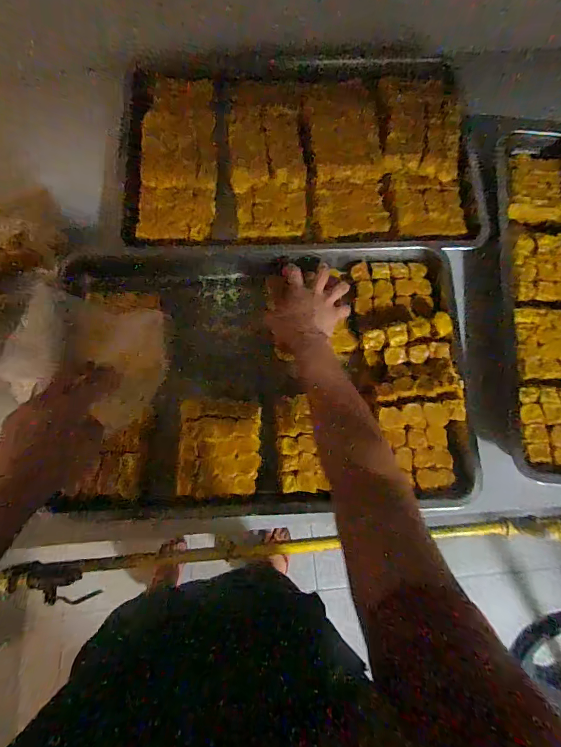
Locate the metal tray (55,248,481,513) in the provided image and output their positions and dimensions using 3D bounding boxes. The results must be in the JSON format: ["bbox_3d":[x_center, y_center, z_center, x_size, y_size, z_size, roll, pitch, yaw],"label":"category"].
[{"bbox_3d":[-0.024,-0.006,0.591,0.566,0.063,0.384,-1,76,0],"label":"metal tray"}]

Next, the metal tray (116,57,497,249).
[{"bbox_3d":[0.041,-0.379,0.676,0.583,0.030,0.341,-1,76,0],"label":"metal tray"}]

